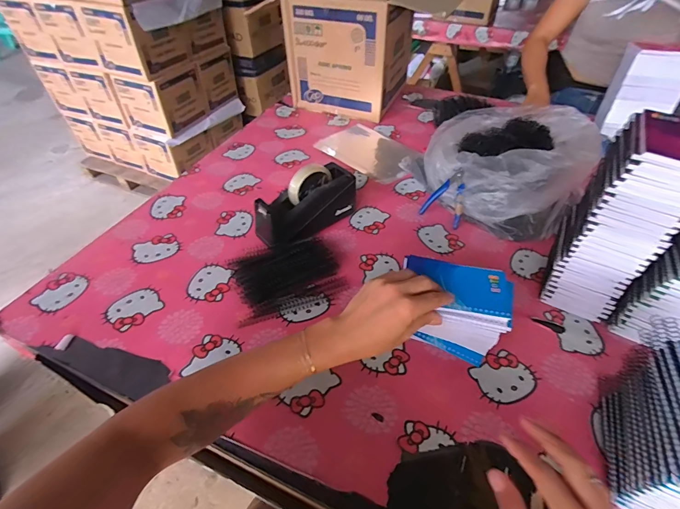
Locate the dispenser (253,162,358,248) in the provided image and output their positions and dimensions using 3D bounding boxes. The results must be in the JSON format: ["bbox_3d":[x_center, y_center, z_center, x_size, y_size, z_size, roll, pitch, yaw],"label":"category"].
[{"bbox_3d":[-0.063,-0.097,0.691,0.204,0.118,0.086,-28,52,-26],"label":"dispenser"}]

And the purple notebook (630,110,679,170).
[{"bbox_3d":[0.396,-0.134,0.424,0.088,0.014,0.123,24,51,21],"label":"purple notebook"}]

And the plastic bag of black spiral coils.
[{"bbox_3d":[0.337,-0.208,0.777,0.282,0.158,0.333,18,47,17],"label":"plastic bag of black spiral coils"}]

